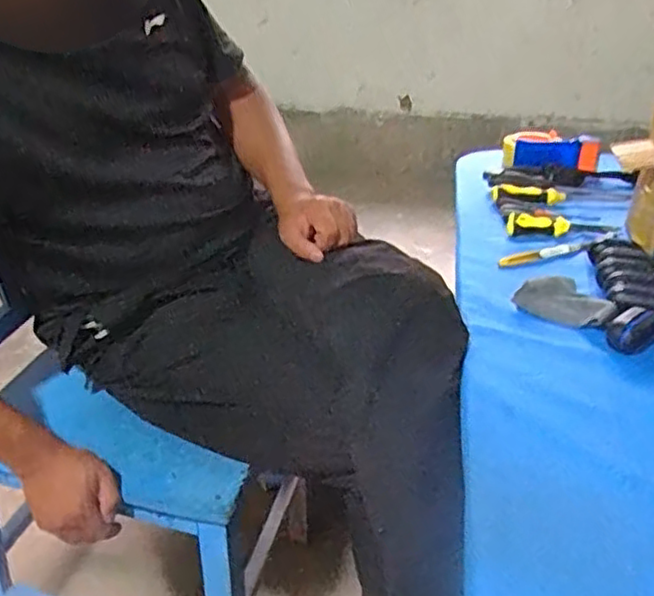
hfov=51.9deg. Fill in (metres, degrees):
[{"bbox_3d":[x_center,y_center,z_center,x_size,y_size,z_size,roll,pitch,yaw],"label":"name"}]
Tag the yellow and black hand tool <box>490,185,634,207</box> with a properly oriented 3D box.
[{"bbox_3d":[0.327,-0.167,1.081,0.117,0.018,0.054,2,30,2],"label":"yellow and black hand tool"}]

